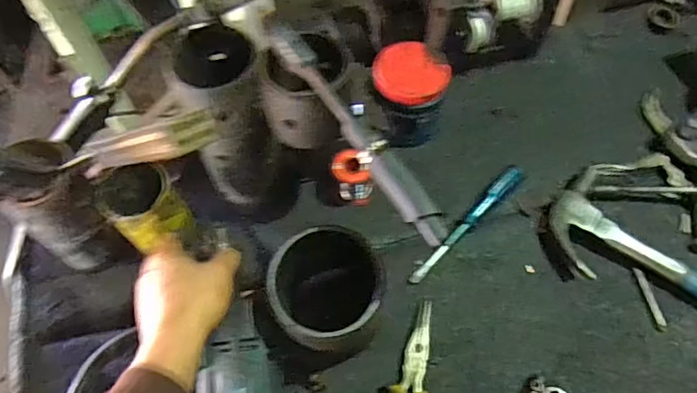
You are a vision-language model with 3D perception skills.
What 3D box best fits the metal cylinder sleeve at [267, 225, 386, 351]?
[{"bbox_3d":[-0.021,0.112,0.550,0.111,0.138,0.103,3,59,4],"label":"metal cylinder sleeve"}]

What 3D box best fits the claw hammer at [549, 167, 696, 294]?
[{"bbox_3d":[0.380,0.099,0.582,0.333,0.032,0.102,37,67,22],"label":"claw hammer"}]

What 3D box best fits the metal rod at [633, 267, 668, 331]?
[{"bbox_3d":[0.343,0.115,0.594,0.011,0.004,0.072,-14,62,13],"label":"metal rod"}]

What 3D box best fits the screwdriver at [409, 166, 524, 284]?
[{"bbox_3d":[0.143,0.032,0.637,0.192,0.018,0.022,-46,66,-6],"label":"screwdriver"}]

